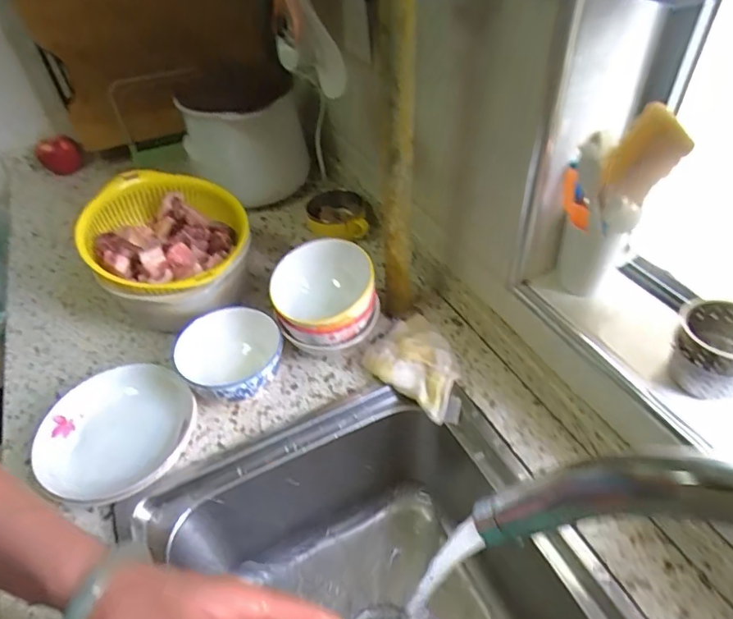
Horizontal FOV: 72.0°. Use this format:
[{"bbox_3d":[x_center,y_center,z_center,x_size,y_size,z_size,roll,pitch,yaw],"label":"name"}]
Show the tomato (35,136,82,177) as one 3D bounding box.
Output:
[{"bbox_3d":[-0.633,-0.310,1.048,0.080,0.076,0.088,-29,49,-23],"label":"tomato"}]

